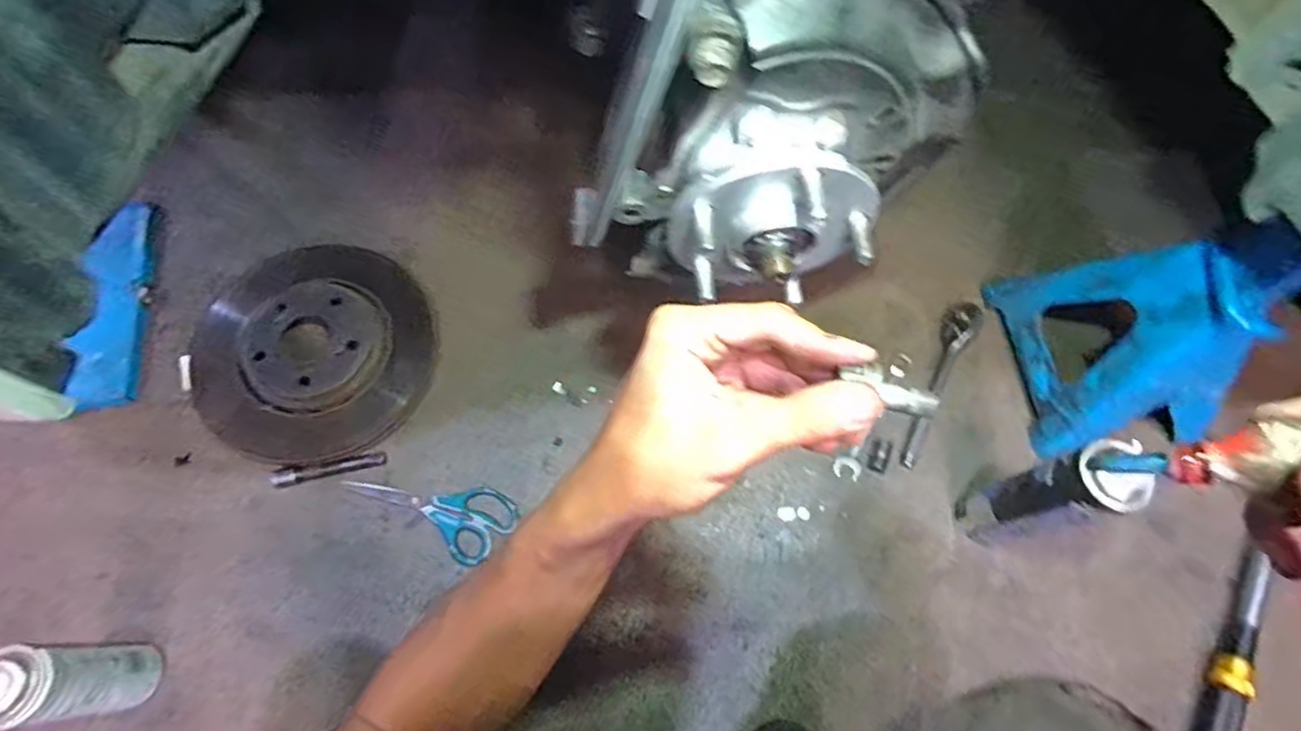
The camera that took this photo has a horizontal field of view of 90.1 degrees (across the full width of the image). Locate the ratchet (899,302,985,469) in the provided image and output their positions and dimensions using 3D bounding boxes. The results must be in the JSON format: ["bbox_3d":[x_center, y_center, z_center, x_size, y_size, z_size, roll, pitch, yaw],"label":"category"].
[{"bbox_3d":[0.368,0.015,0.831,0.042,0.028,0.244,30,70,9],"label":"ratchet"}]

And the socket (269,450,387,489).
[{"bbox_3d":[-0.372,0.120,0.754,0.119,0.014,0.019,-14,70,-8],"label":"socket"}]

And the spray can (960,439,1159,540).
[{"bbox_3d":[0.397,0.139,0.674,0.055,0.241,0.057,1,69,-2],"label":"spray can"}]

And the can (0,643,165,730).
[{"bbox_3d":[-0.526,0.289,0.595,0.050,0.170,0.064,-8,69,-6],"label":"can"}]

